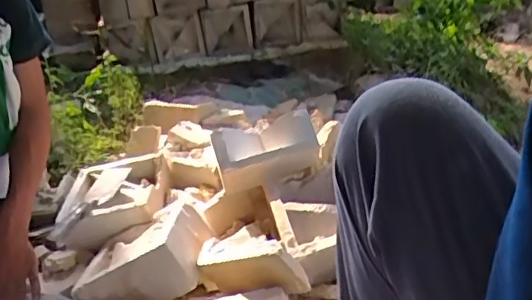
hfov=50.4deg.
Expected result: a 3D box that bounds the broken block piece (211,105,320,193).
[{"bbox_3d":[-0.002,0.006,1.145,0.224,0.124,0.091,-13,52,-22],"label":"broken block piece"}]

